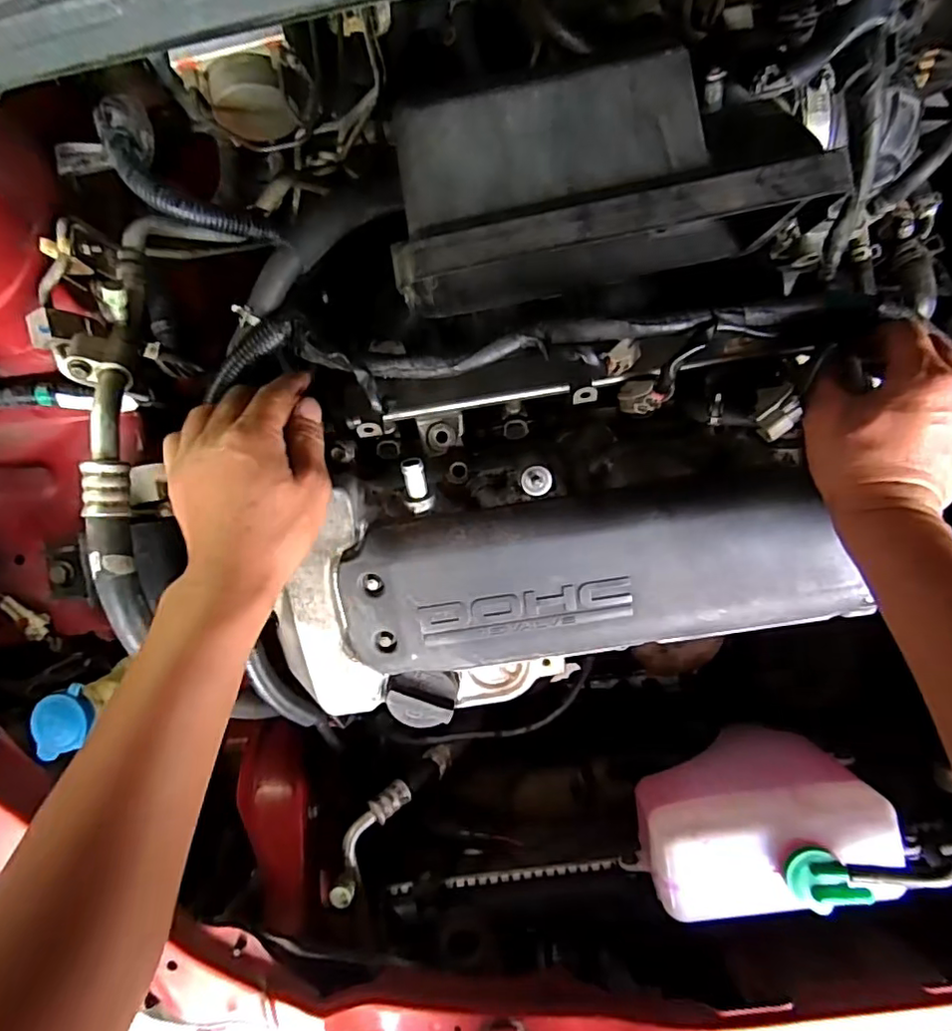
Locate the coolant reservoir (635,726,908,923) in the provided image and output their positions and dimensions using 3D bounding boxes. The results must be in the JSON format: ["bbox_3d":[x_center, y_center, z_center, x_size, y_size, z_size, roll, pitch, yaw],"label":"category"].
[{"bbox_3d":[0.223,0.244,0.476,0.179,0.128,0.092,-14,90,4],"label":"coolant reservoir"}]

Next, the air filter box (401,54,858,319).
[{"bbox_3d":[0.067,-0.178,0.352,0.223,0.137,0.082,-10,90,4],"label":"air filter box"}]

